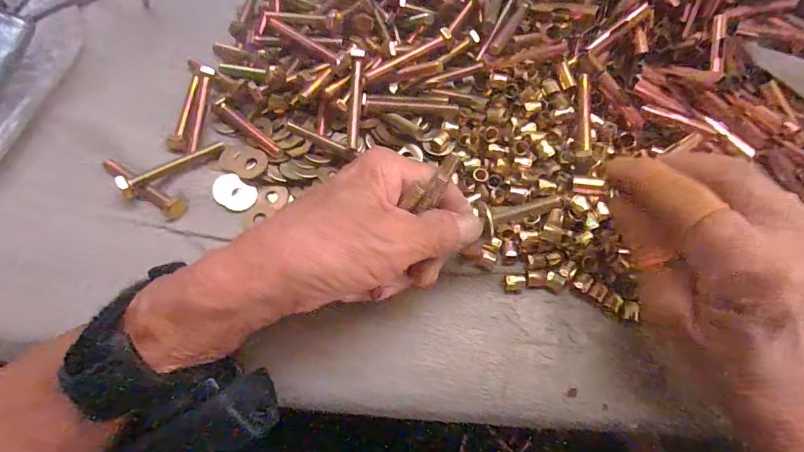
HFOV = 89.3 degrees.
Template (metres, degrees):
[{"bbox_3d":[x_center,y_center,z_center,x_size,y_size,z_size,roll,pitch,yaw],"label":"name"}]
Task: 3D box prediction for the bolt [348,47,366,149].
[{"bbox_3d":[-0.029,-0.080,0.258,0.007,0.008,0.063,3,85,0],"label":"bolt"}]

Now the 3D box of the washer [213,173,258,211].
[{"bbox_3d":[-0.106,-0.021,0.258,0.025,0.009,0.022,20,66,8],"label":"washer"}]

